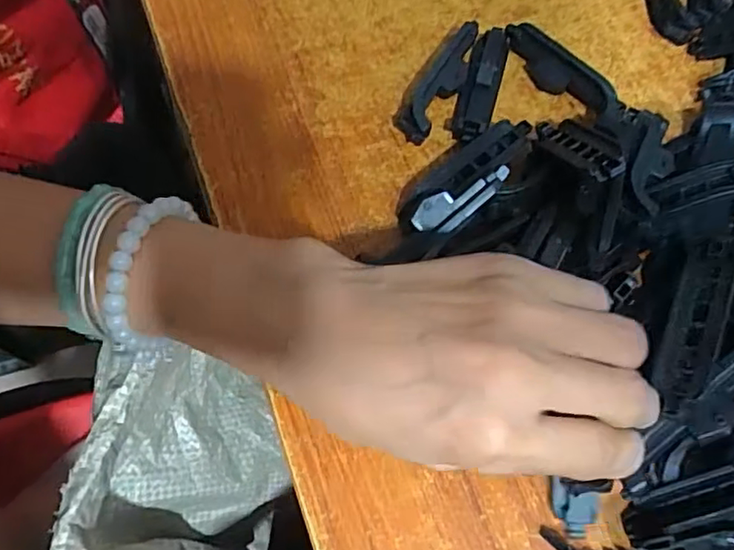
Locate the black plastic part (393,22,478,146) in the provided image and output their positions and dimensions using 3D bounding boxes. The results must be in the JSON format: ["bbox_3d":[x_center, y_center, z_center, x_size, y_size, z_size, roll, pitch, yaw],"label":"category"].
[{"bbox_3d":[0.037,-0.098,0.296,0.020,0.018,0.074,29,69,11],"label":"black plastic part"}]

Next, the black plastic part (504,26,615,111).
[{"bbox_3d":[0.096,-0.104,0.301,0.014,0.018,0.065,-37,72,-15],"label":"black plastic part"}]

